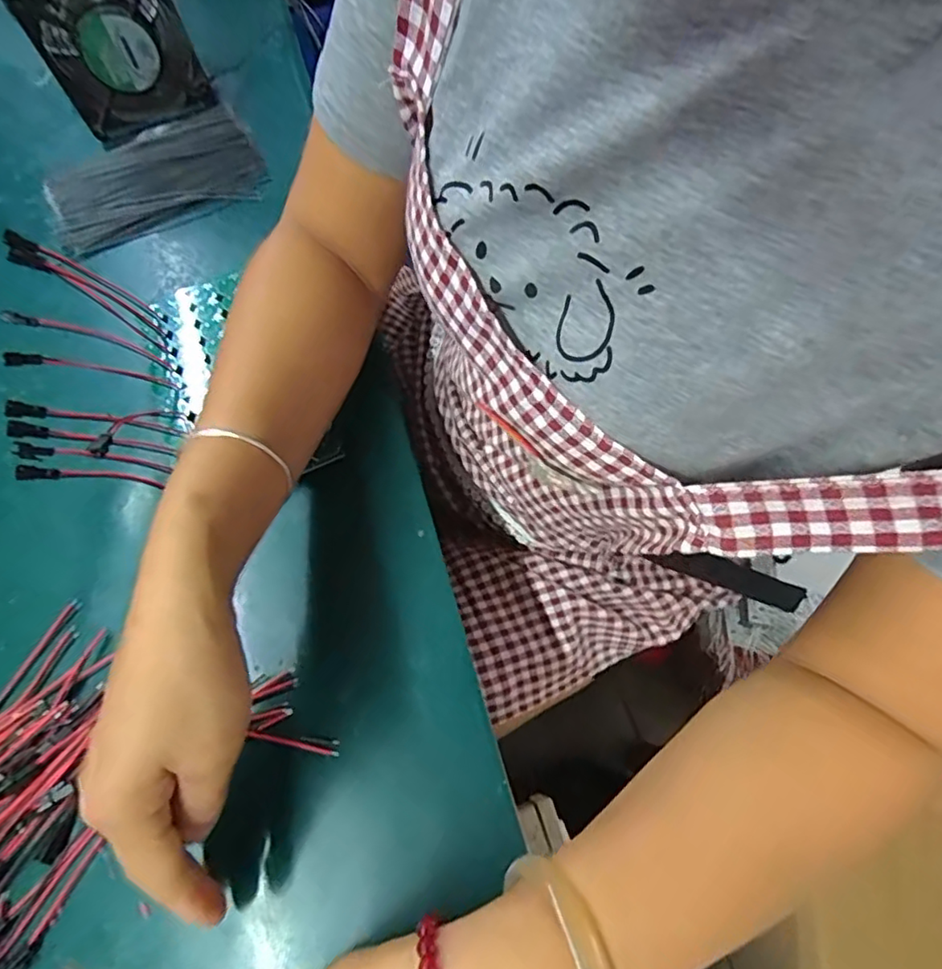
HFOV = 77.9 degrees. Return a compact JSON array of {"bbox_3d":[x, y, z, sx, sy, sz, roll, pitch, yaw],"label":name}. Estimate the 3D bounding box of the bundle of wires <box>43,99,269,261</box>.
[{"bbox_3d":[-0.288,-0.280,0.532,0.182,0.026,0.125,-29,66,-10],"label":"bundle of wires"}]

